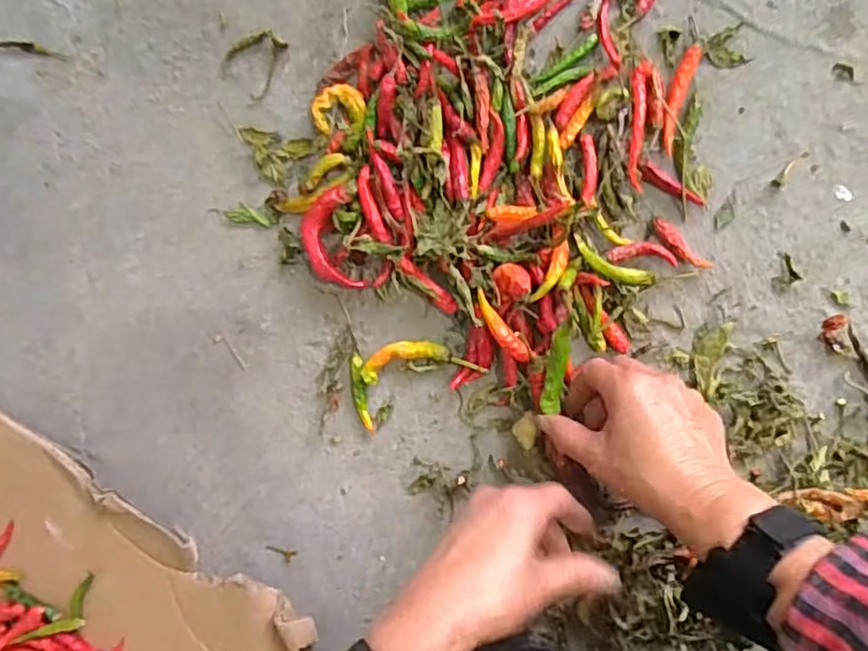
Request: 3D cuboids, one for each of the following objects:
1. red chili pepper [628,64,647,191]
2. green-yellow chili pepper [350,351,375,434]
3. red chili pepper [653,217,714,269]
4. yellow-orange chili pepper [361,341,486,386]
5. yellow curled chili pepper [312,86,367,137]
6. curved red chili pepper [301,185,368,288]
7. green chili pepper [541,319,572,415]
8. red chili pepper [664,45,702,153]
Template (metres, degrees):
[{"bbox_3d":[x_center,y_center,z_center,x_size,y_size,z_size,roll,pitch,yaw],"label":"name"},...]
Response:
[{"bbox_3d":[0.151,-0.146,0.478,0.011,0.012,0.089,2,92,8],"label":"red chili pepper"},{"bbox_3d":[-0.060,0.055,0.519,0.015,0.010,0.065,-7,91,9],"label":"green-yellow chili pepper"},{"bbox_3d":[0.185,-0.060,0.484,0.053,0.009,0.015,45,97,5],"label":"red chili pepper"},{"bbox_3d":[-0.009,0.027,0.512,0.097,0.013,0.031,-6,91,9],"label":"yellow-orange chili pepper"},{"bbox_3d":[-0.075,-0.171,0.516,0.044,0.012,0.038,-4,91,9],"label":"yellow curled chili pepper"},{"bbox_3d":[-0.082,-0.068,0.513,0.045,0.026,0.078,-5,91,9],"label":"curved red chili pepper"},{"bbox_3d":[0.088,0.030,0.459,0.013,0.011,0.069,10,105,8],"label":"green chili pepper"},{"bbox_3d":[0.181,-0.168,0.476,0.015,0.012,0.077,18,94,7],"label":"red chili pepper"}]

